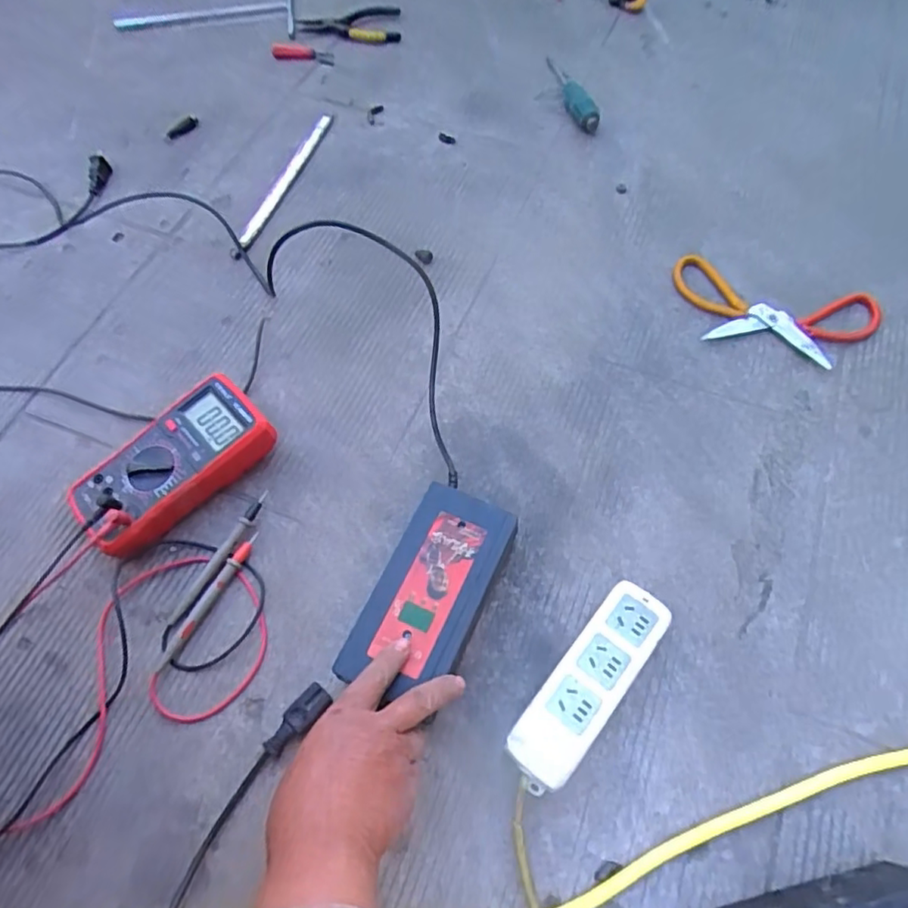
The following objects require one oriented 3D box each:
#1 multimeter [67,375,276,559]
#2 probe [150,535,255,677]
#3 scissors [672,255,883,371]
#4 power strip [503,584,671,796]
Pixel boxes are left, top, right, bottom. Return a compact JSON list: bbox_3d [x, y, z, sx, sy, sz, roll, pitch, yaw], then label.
[{"bbox_3d":[-0.264,0.010,0.571,0.180,0.050,0.089,-40,68,-16],"label":"multimeter"},{"bbox_3d":[-0.215,0.128,0.523,0.014,0.009,0.134,26,67,15],"label":"probe"},{"bbox_3d":[0.355,-0.158,0.666,0.224,0.012,0.112,14,64,10],"label":"scissors"},{"bbox_3d":[0.108,0.183,0.485,0.054,0.031,0.172,35,69,18],"label":"power strip"}]

